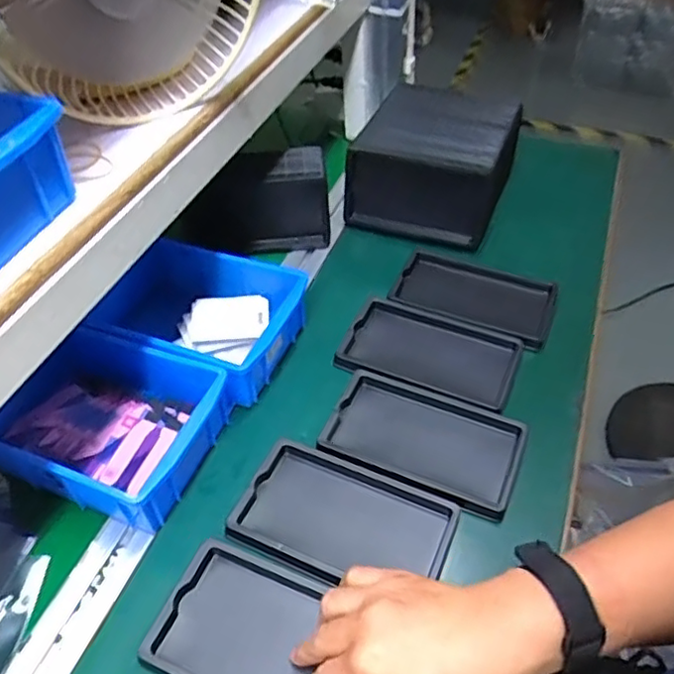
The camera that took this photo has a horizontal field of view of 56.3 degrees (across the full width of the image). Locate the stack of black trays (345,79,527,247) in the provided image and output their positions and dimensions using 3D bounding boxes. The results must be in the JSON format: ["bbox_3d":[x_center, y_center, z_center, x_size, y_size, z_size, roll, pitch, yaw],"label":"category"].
[{"bbox_3d":[0.122,-0.217,0.779,0.171,0.103,0.189,17,49,18],"label":"stack of black trays"}]

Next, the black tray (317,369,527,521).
[{"bbox_3d":[0.074,0.086,0.546,0.161,0.014,0.101,17,49,18],"label":"black tray"}]

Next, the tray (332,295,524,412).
[{"bbox_3d":[0.091,0.016,0.620,0.164,0.019,0.099,17,49,17],"label":"tray"}]

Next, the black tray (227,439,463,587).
[{"bbox_3d":[0.005,0.147,0.495,0.157,0.024,0.099,18,50,18],"label":"black tray"}]

